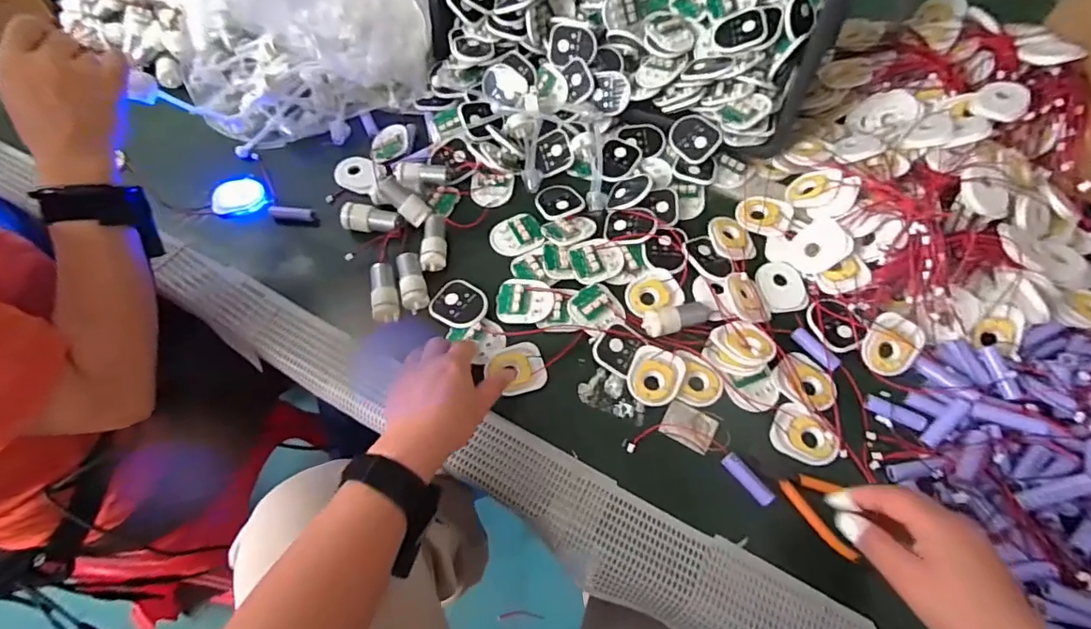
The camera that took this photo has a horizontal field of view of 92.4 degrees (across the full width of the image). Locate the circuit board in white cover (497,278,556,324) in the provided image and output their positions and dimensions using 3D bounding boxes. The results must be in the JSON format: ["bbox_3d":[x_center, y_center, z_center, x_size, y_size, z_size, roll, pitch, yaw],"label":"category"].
[{"bbox_3d":[-0.022,-0.015,0.540,0.058,0.009,0.050,-5,58,-3],"label":"circuit board in white cover"}]

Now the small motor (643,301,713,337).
[{"bbox_3d":[0.136,0.003,0.526,0.074,0.021,0.027,-11,59,-7],"label":"small motor"}]

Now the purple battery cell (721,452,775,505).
[{"bbox_3d":[0.177,0.144,0.458,0.015,0.012,0.051,-34,64,-19],"label":"purple battery cell"}]

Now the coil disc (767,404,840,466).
[{"bbox_3d":[0.238,0.111,0.480,0.059,0.014,0.047,31,63,17],"label":"coil disc"}]

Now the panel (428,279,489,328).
[{"bbox_3d":[-0.089,-0.011,0.538,0.056,0.006,0.049,32,63,18],"label":"panel"}]

